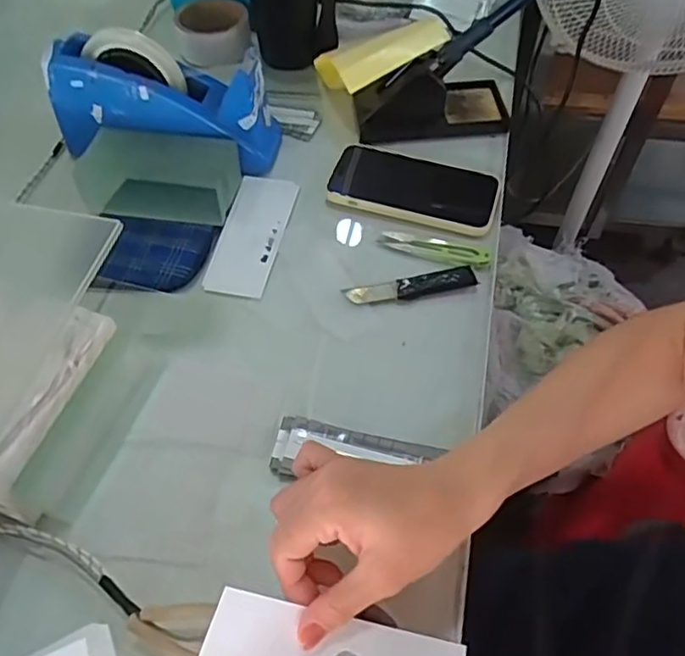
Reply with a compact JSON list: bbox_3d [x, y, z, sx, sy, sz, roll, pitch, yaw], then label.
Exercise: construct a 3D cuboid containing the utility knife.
[{"bbox_3d":[0.060,-0.036,0.540,0.113,0.008,0.021,-12,55,-6],"label":"utility knife"}]

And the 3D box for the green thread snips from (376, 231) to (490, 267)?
[{"bbox_3d":[0.085,-0.074,0.569,0.099,0.006,0.027,16,57,13],"label":"green thread snips"}]

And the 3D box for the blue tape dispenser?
[{"bbox_3d":[-0.170,-0.217,0.603,0.221,0.119,0.064,10,55,-5],"label":"blue tape dispenser"}]

